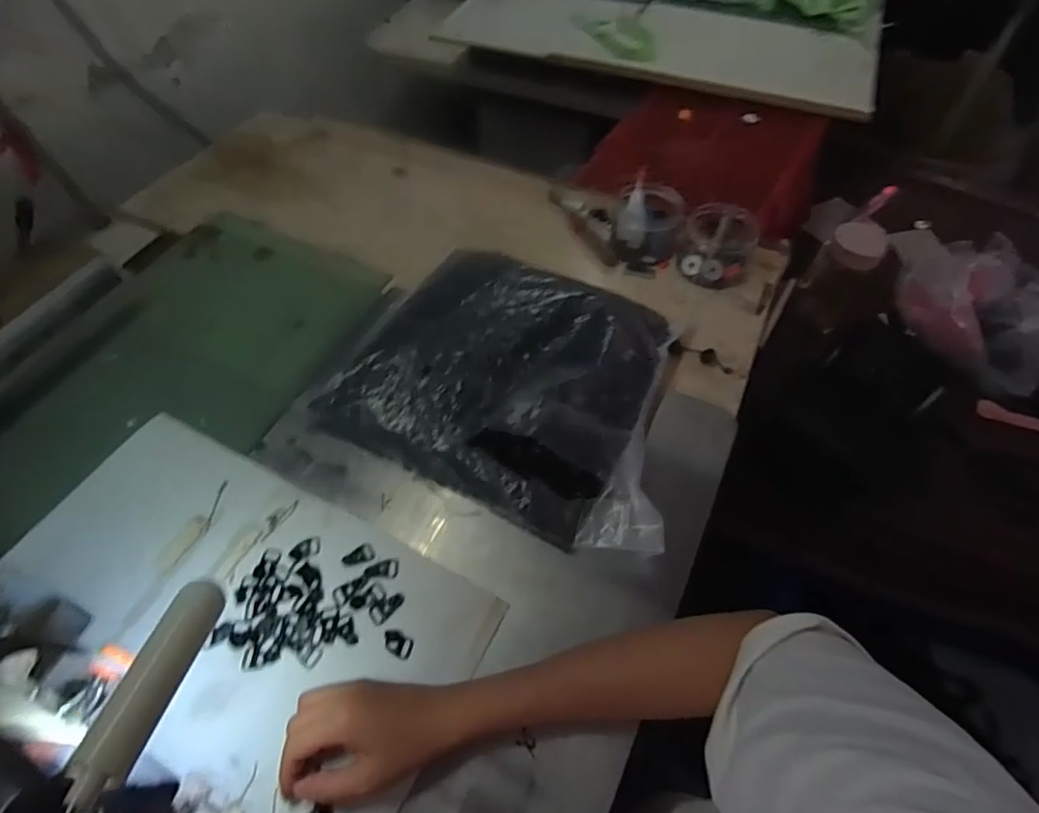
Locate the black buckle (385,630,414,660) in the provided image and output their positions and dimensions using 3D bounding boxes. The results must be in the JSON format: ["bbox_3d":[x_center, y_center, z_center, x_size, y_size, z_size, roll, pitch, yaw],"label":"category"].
[{"bbox_3d":[-0.096,0.187,0.438,0.025,0.004,0.016,24,61,15],"label":"black buckle"}]

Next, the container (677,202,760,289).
[{"bbox_3d":[0.242,-0.196,0.676,0.082,0.057,0.083,0,57,1],"label":"container"}]

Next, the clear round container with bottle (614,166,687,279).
[{"bbox_3d":[0.158,-0.222,0.692,0.085,0.076,0.095,13,59,9],"label":"clear round container with bottle"}]

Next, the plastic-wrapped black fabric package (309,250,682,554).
[{"bbox_3d":[-0.006,-0.029,0.546,0.337,0.054,0.267,17,59,12],"label":"plastic-wrapped black fabric package"}]

